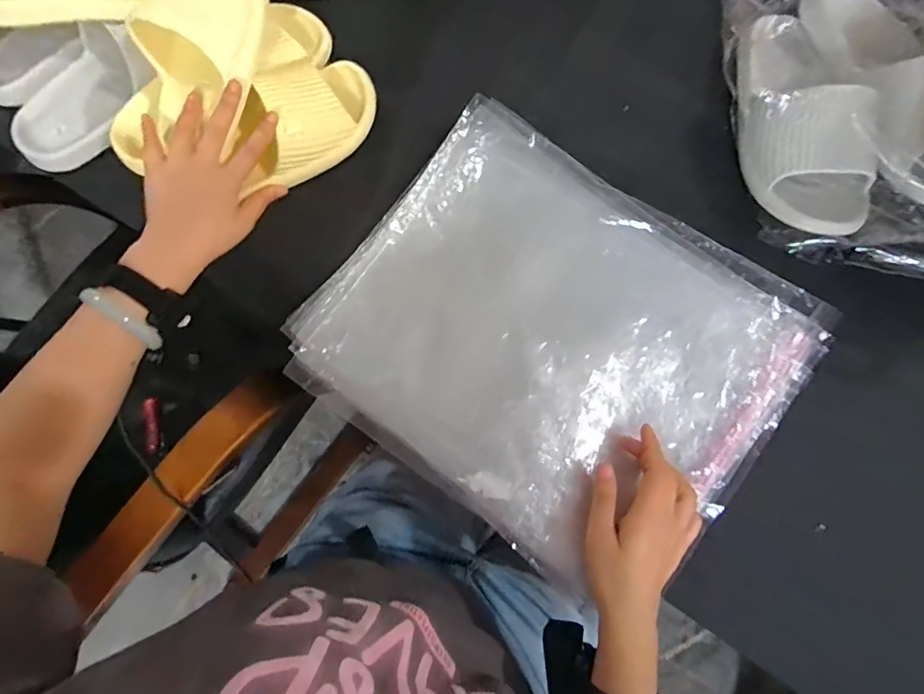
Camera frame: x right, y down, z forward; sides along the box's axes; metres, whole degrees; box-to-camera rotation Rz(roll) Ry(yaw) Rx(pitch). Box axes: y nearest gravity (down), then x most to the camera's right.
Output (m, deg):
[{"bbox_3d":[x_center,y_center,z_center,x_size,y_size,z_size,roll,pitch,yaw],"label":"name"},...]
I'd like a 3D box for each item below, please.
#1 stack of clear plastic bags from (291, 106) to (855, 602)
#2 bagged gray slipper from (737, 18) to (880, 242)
[{"bbox_3d":[0.078,-0.004,0.435,0.392,0.019,0.319,36,87,7],"label":"stack of clear plastic bags"},{"bbox_3d":[0.335,-0.232,0.456,0.104,0.059,0.251,7,77,3],"label":"bagged gray slipper"}]

